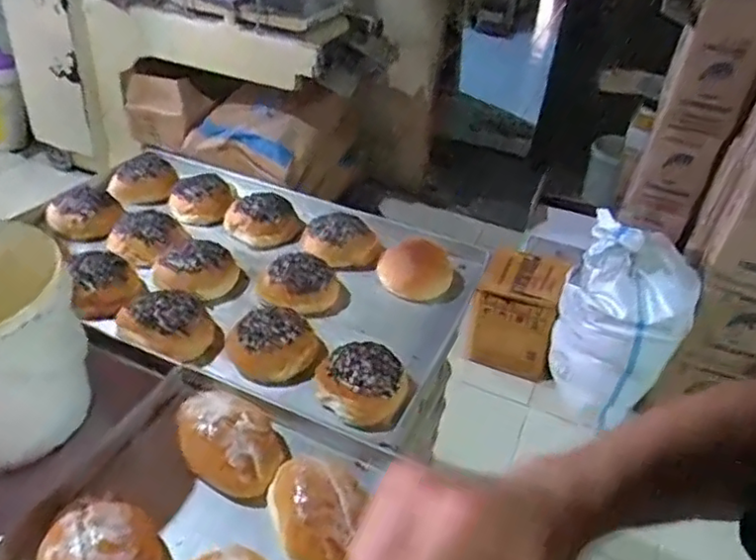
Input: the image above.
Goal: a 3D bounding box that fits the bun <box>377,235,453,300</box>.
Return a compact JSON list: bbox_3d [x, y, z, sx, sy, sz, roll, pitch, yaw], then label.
[{"bbox_3d":[0.058,-0.014,0.985,0.117,0.096,0.048,1,14,-6],"label":"bun"}]

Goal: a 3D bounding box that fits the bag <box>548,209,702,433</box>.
[{"bbox_3d":[0.671,0.109,1.787,0.316,0.556,0.282,17,39,17],"label":"bag"}]

